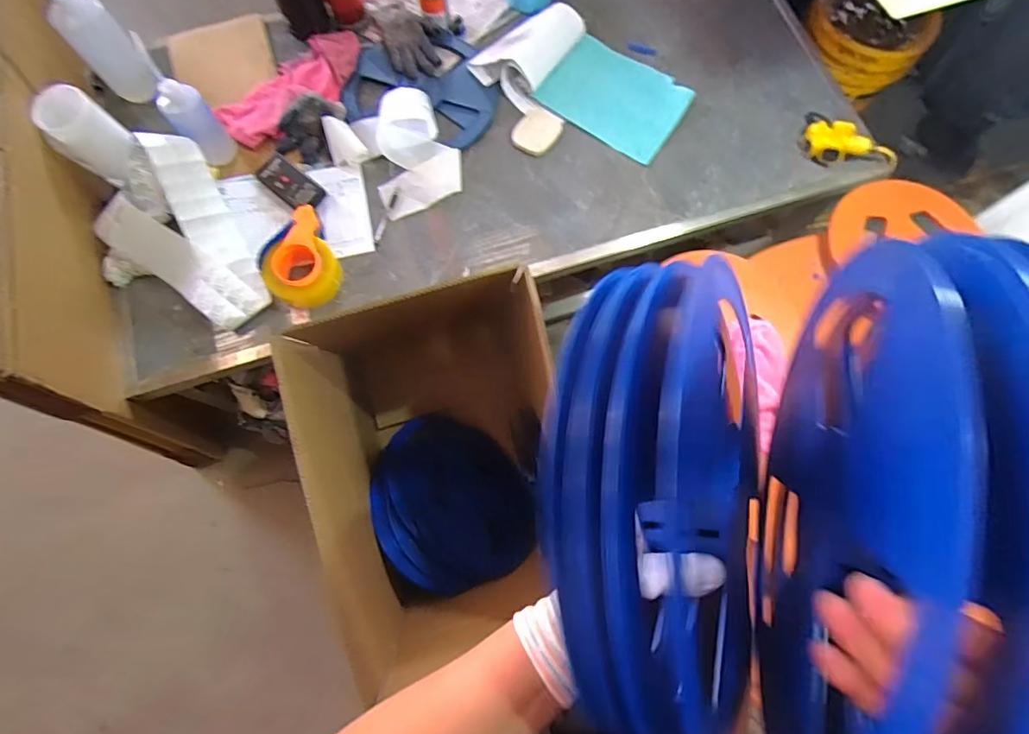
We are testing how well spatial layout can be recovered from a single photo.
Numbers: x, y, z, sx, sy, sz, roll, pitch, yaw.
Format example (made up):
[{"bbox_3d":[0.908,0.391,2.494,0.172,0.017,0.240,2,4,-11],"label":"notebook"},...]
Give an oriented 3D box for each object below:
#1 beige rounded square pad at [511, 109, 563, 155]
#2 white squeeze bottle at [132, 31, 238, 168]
[{"bbox_3d":[0.046,-0.484,1.008,0.090,0.009,0.101,36,77,8],"label":"beige rounded square pad"},{"bbox_3d":[-0.607,-0.471,0.899,0.074,0.203,0.086,-39,79,-11],"label":"white squeeze bottle"}]

